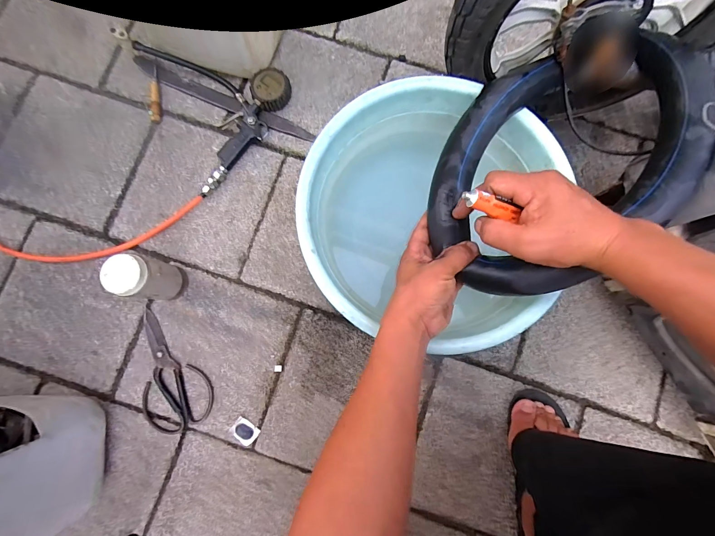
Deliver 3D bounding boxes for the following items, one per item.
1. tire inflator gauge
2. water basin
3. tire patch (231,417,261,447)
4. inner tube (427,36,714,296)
[{"bbox_3d":[-0.242,-0.314,0.586,0.221,0.060,0.295,-28,84,-6],"label":"tire inflator gauge"},{"bbox_3d":[0.096,-0.076,0.502,0.343,0.178,0.355,0,82,-2],"label":"water basin"},{"bbox_3d":[-0.186,0.271,0.545,0.042,0.004,0.035,35,78,-7],"label":"tire patch"},{"bbox_3d":[0.247,-0.126,0.402,0.306,0.050,0.318,-1,76,15],"label":"inner tube"}]

